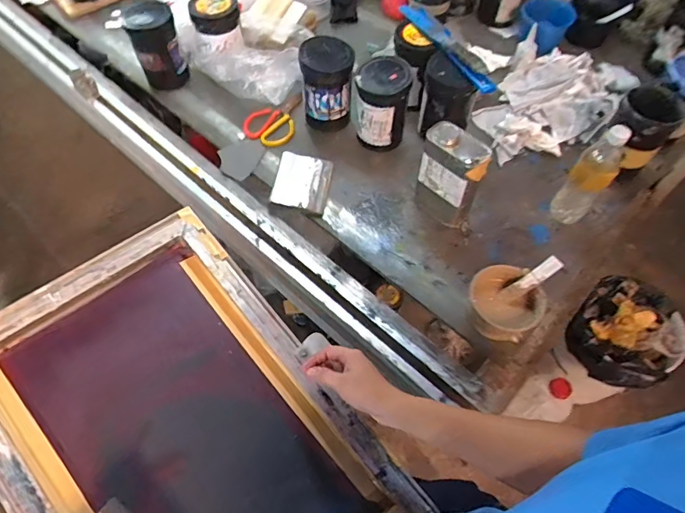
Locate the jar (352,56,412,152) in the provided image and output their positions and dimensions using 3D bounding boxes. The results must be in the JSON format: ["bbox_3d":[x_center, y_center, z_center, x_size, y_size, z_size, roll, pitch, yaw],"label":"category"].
[{"bbox_3d":[0.075,-0.316,0.934,0.107,0.160,0.130,5,58,2],"label":"jar"}]

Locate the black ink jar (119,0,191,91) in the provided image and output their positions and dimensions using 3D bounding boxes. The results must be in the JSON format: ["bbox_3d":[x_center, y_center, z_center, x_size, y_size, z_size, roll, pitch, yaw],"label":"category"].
[{"bbox_3d":[-0.418,-0.471,1.034,0.103,0.161,0.098,-19,61,-13],"label":"black ink jar"}]

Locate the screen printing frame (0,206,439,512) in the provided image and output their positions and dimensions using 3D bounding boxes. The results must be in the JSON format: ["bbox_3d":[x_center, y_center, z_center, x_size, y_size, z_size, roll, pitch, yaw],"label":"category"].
[{"bbox_3d":[-0.212,0.238,0.609,0.385,0.045,0.574,-37,77,-24],"label":"screen printing frame"}]

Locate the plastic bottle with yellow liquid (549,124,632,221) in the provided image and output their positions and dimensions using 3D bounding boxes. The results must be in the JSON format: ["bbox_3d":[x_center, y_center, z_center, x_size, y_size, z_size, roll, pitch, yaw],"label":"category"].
[{"bbox_3d":[0.437,-0.145,0.791,0.063,0.228,0.057,36,64,19],"label":"plastic bottle with yellow liquid"}]

